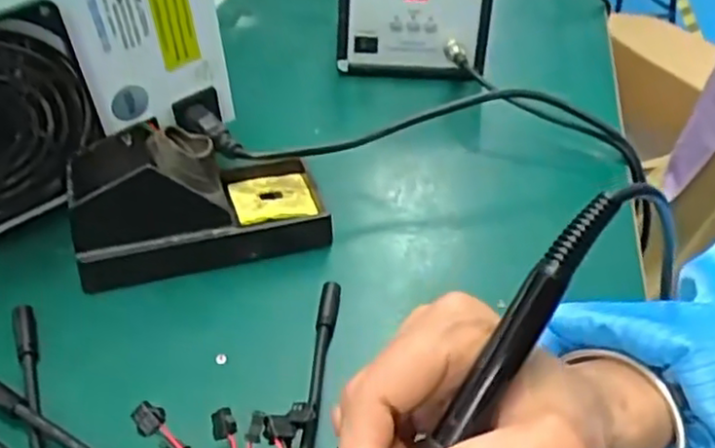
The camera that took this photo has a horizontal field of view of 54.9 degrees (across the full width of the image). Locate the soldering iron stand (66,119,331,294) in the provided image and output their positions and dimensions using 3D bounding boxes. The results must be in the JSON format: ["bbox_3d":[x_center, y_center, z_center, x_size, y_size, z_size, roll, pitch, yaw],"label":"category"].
[{"bbox_3d":[-0.096,-0.021,0.418,0.146,0.071,0.074,-10,40,-14],"label":"soldering iron stand"}]

